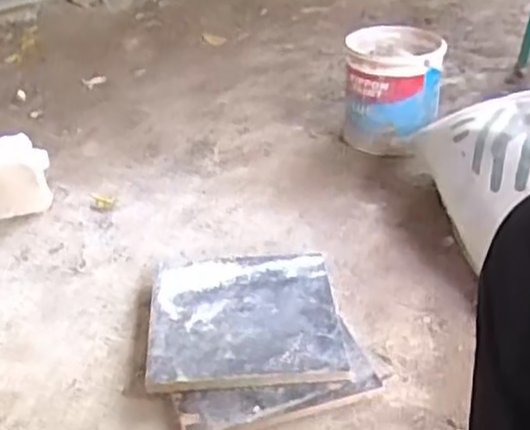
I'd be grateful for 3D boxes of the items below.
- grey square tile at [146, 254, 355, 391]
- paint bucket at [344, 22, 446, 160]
[{"bbox_3d":[-0.027,0.130,1.013,0.248,0.015,0.253,-2,36,-5],"label":"grey square tile"},{"bbox_3d":[0.244,-0.240,1.448,0.179,0.198,0.204,7,37,12],"label":"paint bucket"}]

